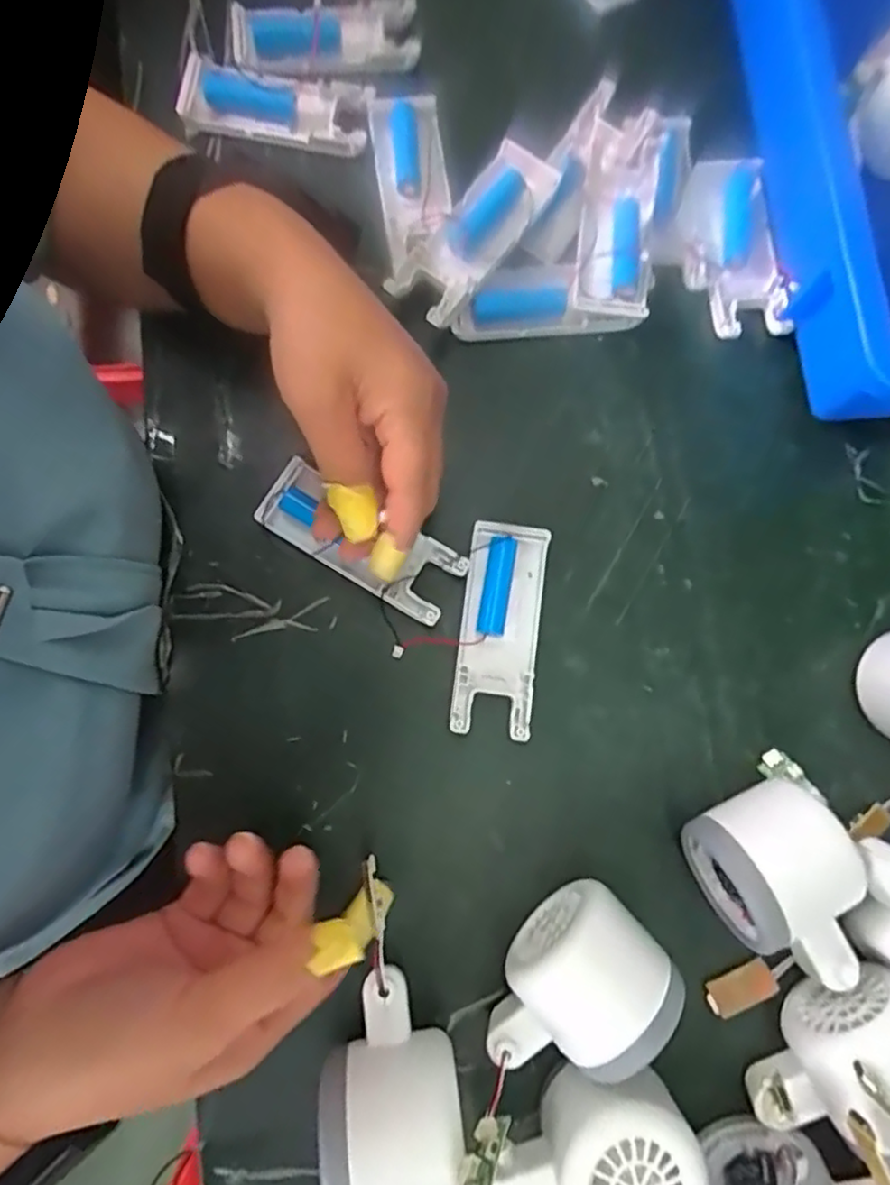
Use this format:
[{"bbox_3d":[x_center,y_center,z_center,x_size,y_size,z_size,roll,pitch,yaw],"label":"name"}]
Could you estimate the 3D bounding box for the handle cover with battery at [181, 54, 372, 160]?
[{"bbox_3d":[-0.097,-0.278,0.373,0.106,0.016,0.041,12,81,1],"label":"handle cover with battery"}]

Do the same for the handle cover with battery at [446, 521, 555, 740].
[{"bbox_3d":[0.028,0.018,0.326,0.040,0.020,0.104,8,81,0],"label":"handle cover with battery"}]

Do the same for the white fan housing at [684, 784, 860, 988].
[{"bbox_3d":[0.149,0.131,0.291,0.054,0.052,0.084,-21,82,-5],"label":"white fan housing"}]

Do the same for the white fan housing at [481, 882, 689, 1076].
[{"bbox_3d":[0.055,0.173,0.282,0.081,0.052,0.062,-40,84,-7],"label":"white fan housing"}]

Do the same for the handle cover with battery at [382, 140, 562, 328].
[{"bbox_3d":[0.014,-0.192,0.345,0.039,0.017,0.101,38,82,5],"label":"handle cover with battery"}]

